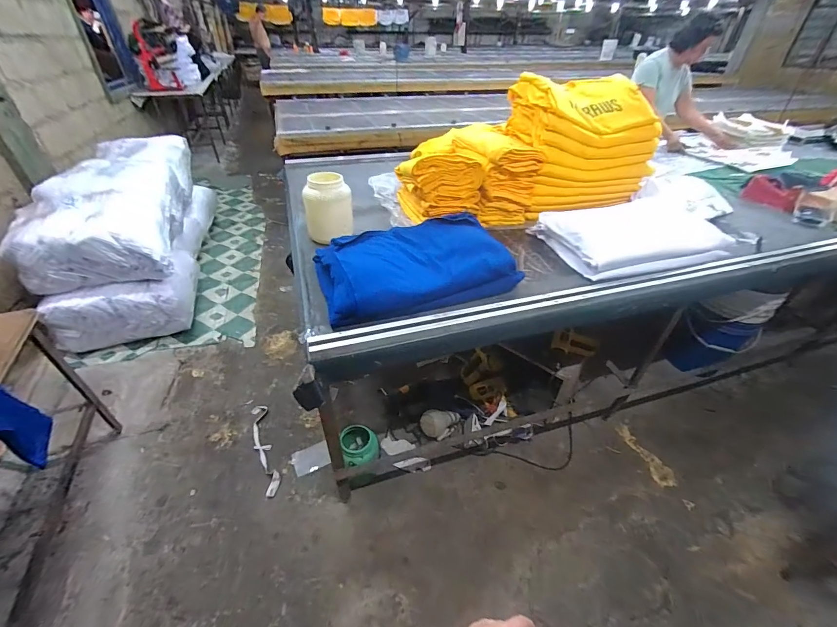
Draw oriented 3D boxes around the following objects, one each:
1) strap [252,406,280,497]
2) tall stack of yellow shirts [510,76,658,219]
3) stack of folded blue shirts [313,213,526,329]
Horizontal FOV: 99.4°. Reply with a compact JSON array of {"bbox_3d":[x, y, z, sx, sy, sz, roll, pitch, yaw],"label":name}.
[{"bbox_3d":[-0.642,0.557,1.483,0.070,0.016,0.427,-16,44,-20],"label":"strap"},{"bbox_3d":[0.682,-0.724,1.506,0.553,0.407,0.364,-8,39,-11],"label":"tall stack of yellow shirts"},{"bbox_3d":[0.005,-0.143,1.046,0.572,0.112,0.374,-14,40,-18],"label":"stack of folded blue shirts"}]

